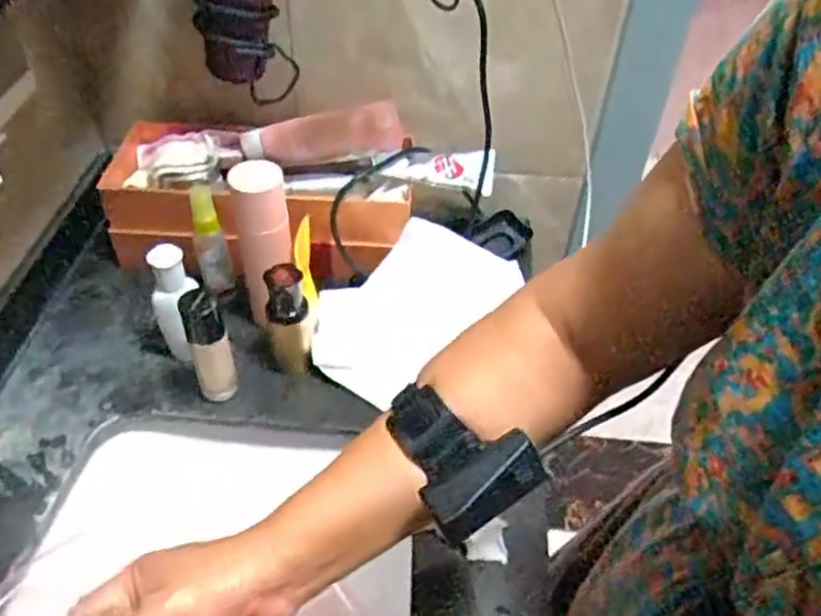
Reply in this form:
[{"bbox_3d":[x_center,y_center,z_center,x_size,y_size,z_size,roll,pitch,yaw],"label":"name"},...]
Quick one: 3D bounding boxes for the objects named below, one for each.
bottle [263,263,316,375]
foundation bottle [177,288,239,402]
[{"bbox_3d":[-0.111,0.014,0.641,0.038,0.112,0.034,-5,46,-8],"label":"bottle"},{"bbox_3d":[-0.176,0.037,0.615,0.034,0.125,0.026,-13,47,-16],"label":"foundation bottle"}]

